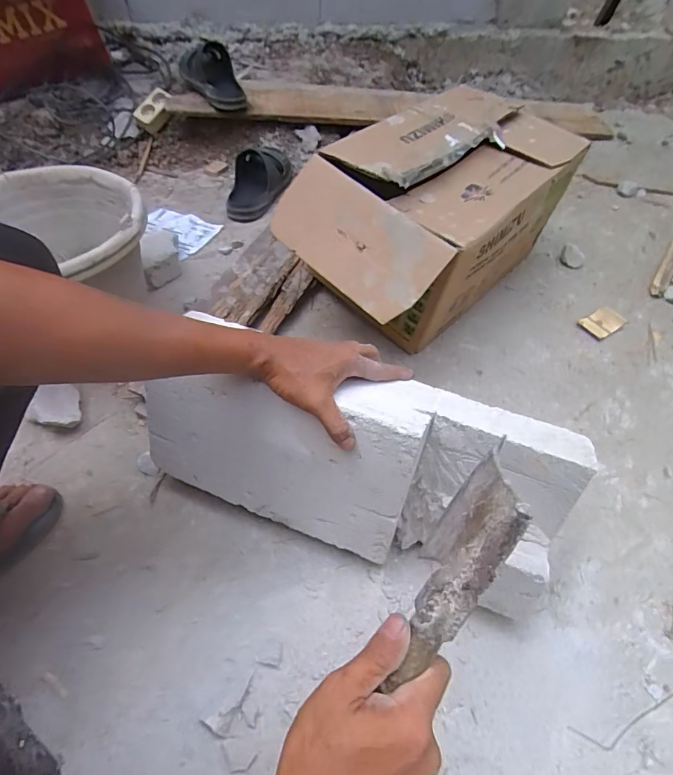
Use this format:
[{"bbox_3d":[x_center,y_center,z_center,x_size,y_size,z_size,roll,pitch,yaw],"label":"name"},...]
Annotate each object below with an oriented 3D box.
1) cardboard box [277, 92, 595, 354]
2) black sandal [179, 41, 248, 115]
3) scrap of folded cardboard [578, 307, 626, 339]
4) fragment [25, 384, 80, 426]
[{"bbox_3d":[0.162,-0.288,0.774,0.270,0.234,0.501,37,59,25],"label":"cardboard box"},{"bbox_3d":[-0.313,-0.781,1.133,0.121,0.092,0.200,-21,54,-17],"label":"black sandal"},{"bbox_3d":[0.496,-0.122,0.840,0.060,0.022,0.054,-24,57,-19],"label":"scrap of folded cardboard"},{"bbox_3d":[-0.410,0.031,0.665,0.056,0.050,0.064,-1,52,-3],"label":"fragment"}]

